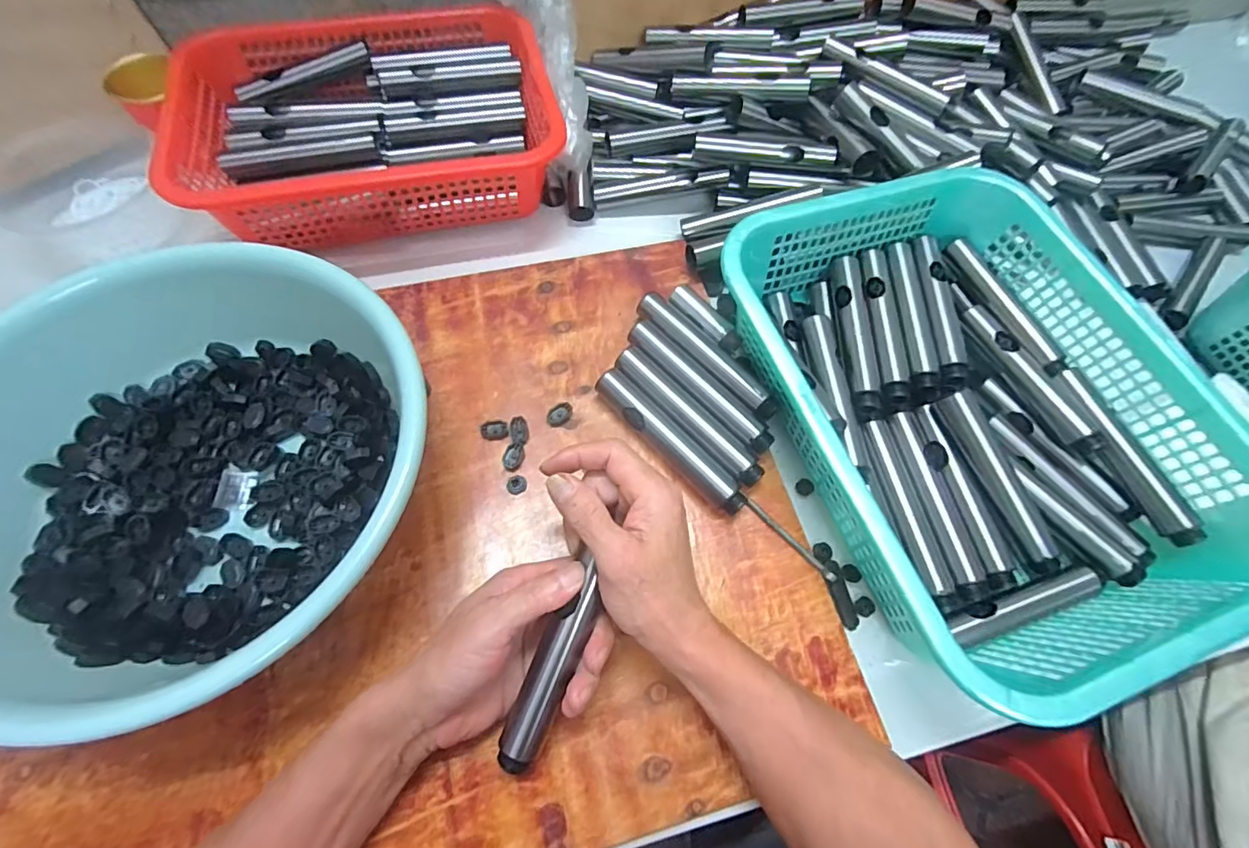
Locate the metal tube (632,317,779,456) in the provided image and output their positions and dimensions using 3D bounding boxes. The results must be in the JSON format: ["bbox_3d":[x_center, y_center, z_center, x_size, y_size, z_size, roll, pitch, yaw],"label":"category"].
[{"bbox_3d":[0.062,-0.029,0.449,0.027,0.025,0.150,-41,74,-19],"label":"metal tube"}]

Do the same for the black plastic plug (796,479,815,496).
[{"bbox_3d":[0.150,0.052,0.436,0.014,0.004,0.014,1,66,-3],"label":"black plastic plug"}]

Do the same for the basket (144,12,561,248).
[{"bbox_3d":[-0.243,-0.302,0.524,0.330,0.078,0.239,-13,67,-9],"label":"basket"}]

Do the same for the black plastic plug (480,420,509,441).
[{"bbox_3d":[-0.106,0.005,0.430,0.022,0.004,0.017,-3,66,-5],"label":"black plastic plug"}]

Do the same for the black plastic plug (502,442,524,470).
[{"bbox_3d":[-0.088,0.025,0.418,0.016,0.004,0.022,9,66,1],"label":"black plastic plug"}]

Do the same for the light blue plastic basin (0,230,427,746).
[{"bbox_3d":[-0.278,0.031,0.358,0.289,0.106,0.287,1,66,-3],"label":"light blue plastic basin"}]

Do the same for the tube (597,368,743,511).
[{"bbox_3d":[0.036,0.013,0.424,0.027,0.020,0.150,-41,74,-19],"label":"tube"}]

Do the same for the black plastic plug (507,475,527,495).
[{"bbox_3d":[-0.084,0.047,0.413,0.015,0.005,0.016,1,66,-3],"label":"black plastic plug"}]

